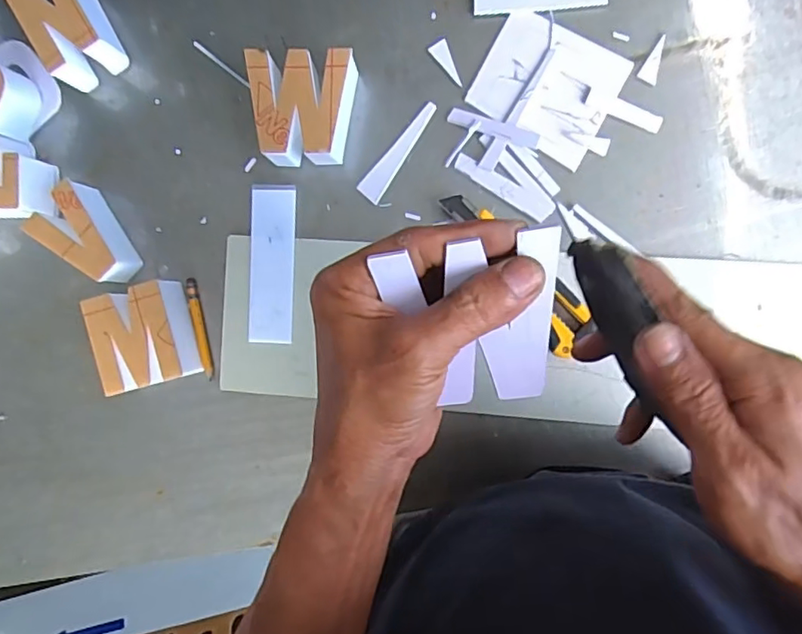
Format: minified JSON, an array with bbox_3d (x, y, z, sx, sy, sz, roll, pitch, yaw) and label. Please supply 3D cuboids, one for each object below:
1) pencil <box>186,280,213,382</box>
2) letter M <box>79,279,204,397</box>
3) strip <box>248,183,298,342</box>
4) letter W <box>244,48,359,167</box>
[{"bbox_3d":[-0.178,0.010,0.500,0.008,0.006,0.090,-12,89,7],"label":"pencil"},{"bbox_3d":[-0.219,0.017,0.486,0.072,0.044,0.081,-14,89,7],"label":"letter M"},{"bbox_3d":[-0.112,-0.046,0.491,0.040,0.004,0.136,2,91,7],"label":"strip"},{"bbox_3d":[-0.080,-0.170,0.466,0.082,0.046,0.089,3,91,7],"label":"letter W"}]

